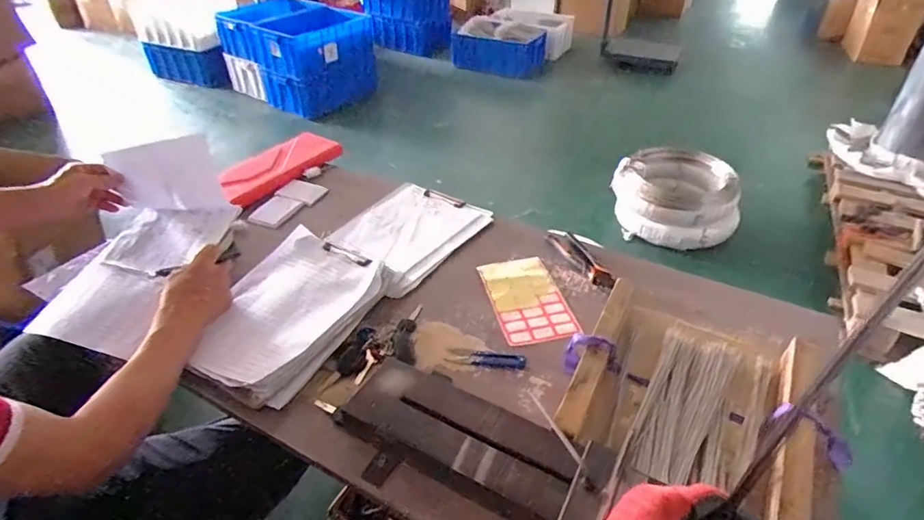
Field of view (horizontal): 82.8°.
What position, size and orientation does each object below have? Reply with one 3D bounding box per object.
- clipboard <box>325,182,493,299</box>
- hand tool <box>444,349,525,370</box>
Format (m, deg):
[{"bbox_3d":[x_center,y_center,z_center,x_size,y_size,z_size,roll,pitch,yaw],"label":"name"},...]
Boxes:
[{"bbox_3d":[-0.109,-0.054,1.014,0.218,0.046,0.313,24,44,27],"label":"clipboard"},{"bbox_3d":[0.037,0.146,0.785,0.116,0.009,0.031,4,38,5],"label":"hand tool"}]

